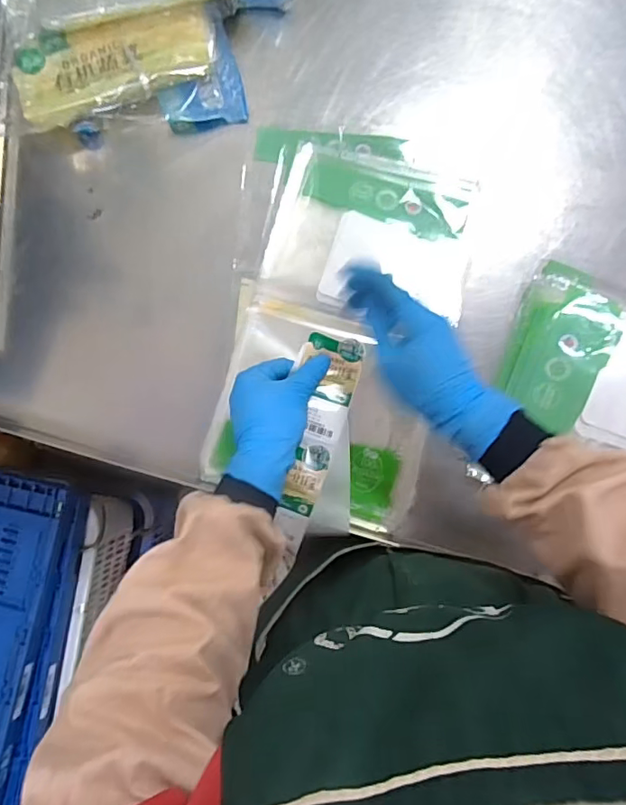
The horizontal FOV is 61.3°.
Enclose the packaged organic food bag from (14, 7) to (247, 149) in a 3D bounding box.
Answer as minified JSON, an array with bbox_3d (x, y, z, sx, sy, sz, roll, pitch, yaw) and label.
[{"bbox_3d":[-0.202,-0.358,0.582,0.240,0.046,0.119,-8,85,2],"label":"packaged organic food bag"}]

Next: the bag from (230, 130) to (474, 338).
[{"bbox_3d":[0.043,-0.190,0.567,0.248,0.021,0.210,7,86,3],"label":"bag"}]

